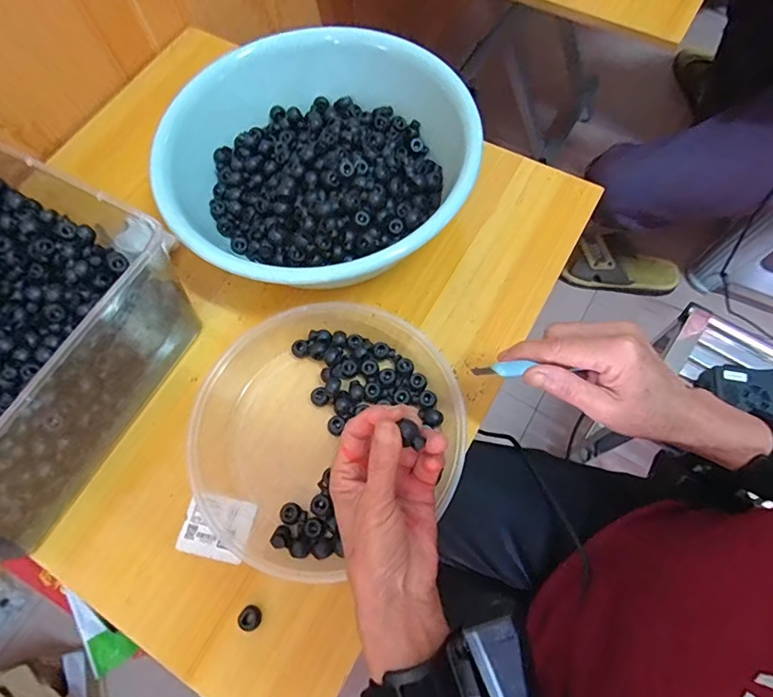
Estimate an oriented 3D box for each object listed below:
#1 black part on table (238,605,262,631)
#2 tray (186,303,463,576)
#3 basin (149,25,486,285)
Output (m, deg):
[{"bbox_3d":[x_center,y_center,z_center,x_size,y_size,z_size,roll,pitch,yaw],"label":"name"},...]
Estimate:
[{"bbox_3d":[-0.107,0.212,0.377,0.017,0.008,0.016,-33,71,-11],"label":"black part on table"},{"bbox_3d":[-0.049,0.072,0.415,0.224,0.037,0.222,-1,68,2],"label":"tray"},{"bbox_3d":[-0.060,-0.176,0.468,0.258,0.121,0.278,-1,68,2],"label":"basin"}]

